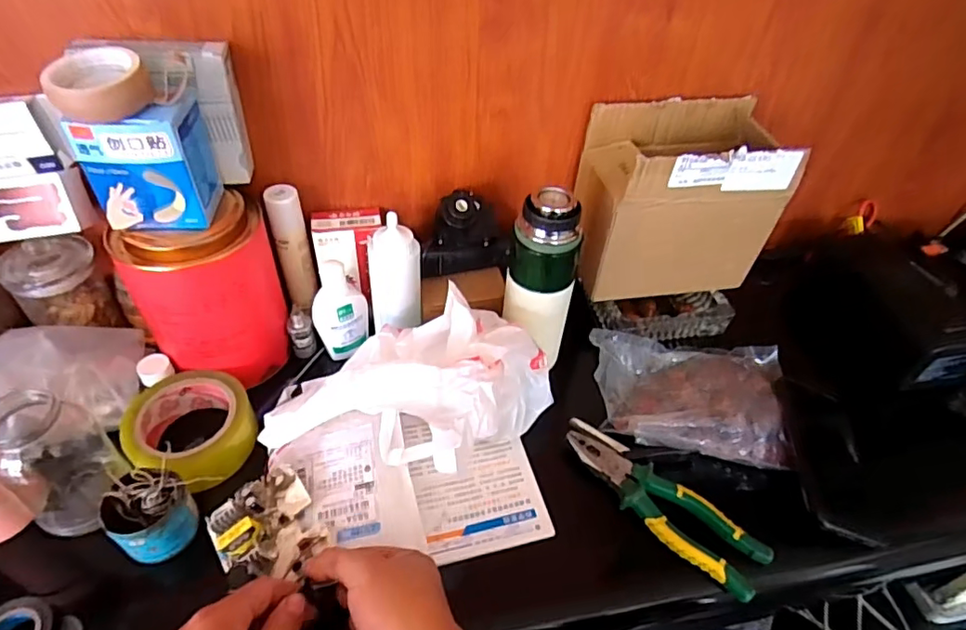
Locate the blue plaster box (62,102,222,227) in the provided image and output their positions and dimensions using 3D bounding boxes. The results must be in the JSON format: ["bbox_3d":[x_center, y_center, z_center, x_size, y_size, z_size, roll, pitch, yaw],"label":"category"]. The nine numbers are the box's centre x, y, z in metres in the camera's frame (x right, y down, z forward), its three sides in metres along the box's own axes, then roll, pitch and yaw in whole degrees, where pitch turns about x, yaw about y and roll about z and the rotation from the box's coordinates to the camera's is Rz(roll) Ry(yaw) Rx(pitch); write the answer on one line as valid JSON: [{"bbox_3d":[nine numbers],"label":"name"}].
[{"bbox_3d":[-0.268,-0.125,0.450,0.079,0.093,0.066,-3,44,-8],"label":"blue plaster box"}]

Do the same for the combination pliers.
[{"bbox_3d":[0.155,0.166,0.501,0.195,0.019,0.054,33,50,27],"label":"combination pliers"}]

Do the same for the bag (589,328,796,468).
[{"bbox_3d":[0.222,0.075,0.566,0.220,0.045,0.144,1,43,-3],"label":"bag"}]

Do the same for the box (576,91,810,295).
[{"bbox_3d":[0.209,-0.126,0.617,0.198,0.177,0.118,-5,44,-9],"label":"box"}]

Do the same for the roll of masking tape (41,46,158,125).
[{"bbox_3d":[-0.275,-0.167,0.397,0.062,0.030,0.061,-22,49,-25],"label":"roll of masking tape"}]

